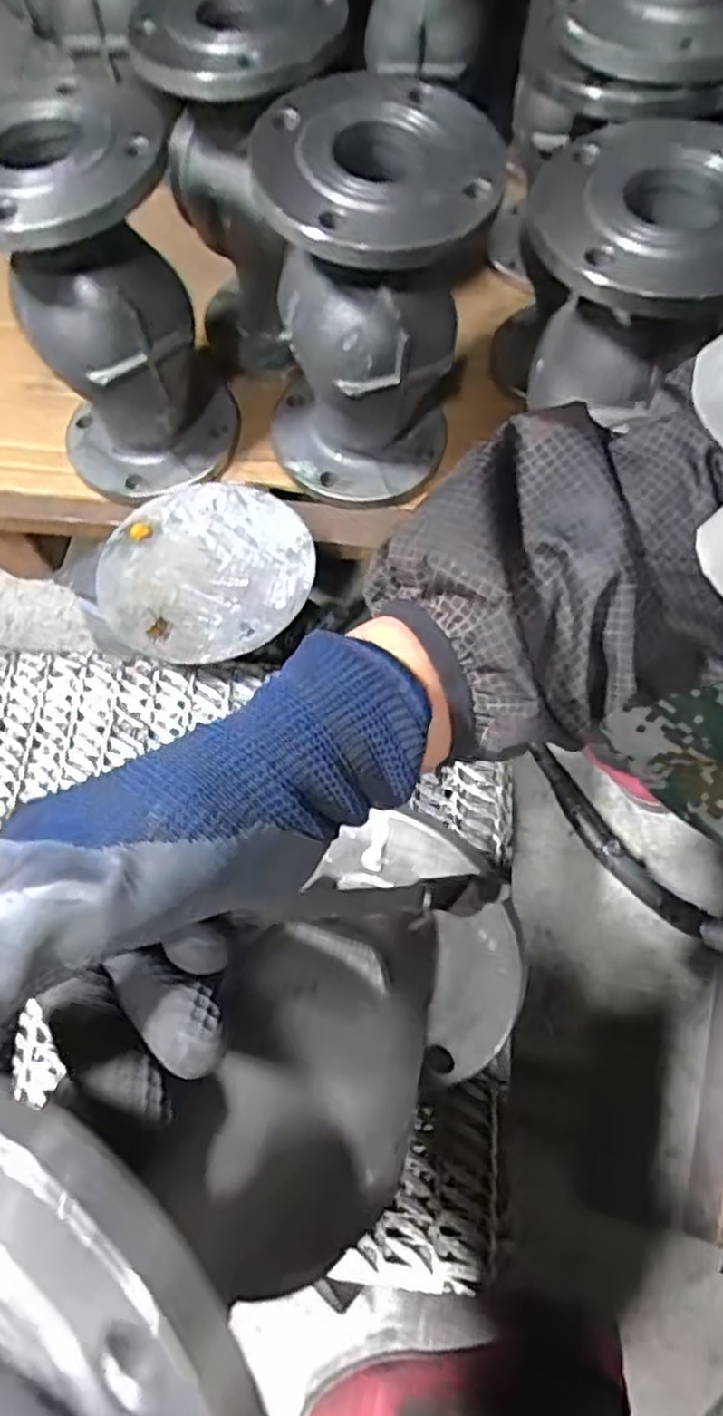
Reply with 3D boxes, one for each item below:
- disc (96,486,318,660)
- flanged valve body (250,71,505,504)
[{"bbox_3d":[-0.125,-0.110,0.573,0.165,0.012,0.158,-1,65,3],"label":"disc"},{"bbox_3d":[0.006,-0.315,0.608,0.185,0.298,0.164,-9,65,-1],"label":"flanged valve body"}]

